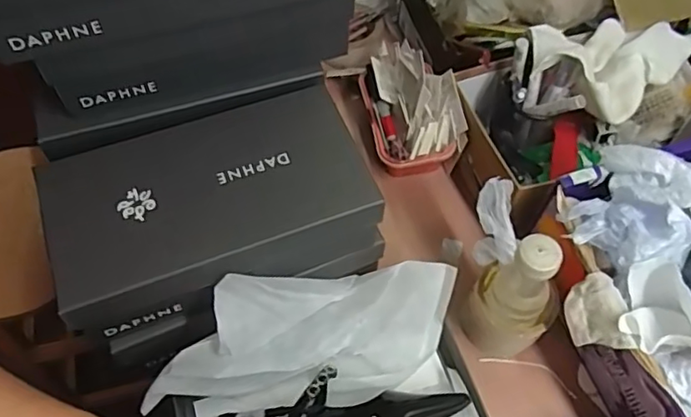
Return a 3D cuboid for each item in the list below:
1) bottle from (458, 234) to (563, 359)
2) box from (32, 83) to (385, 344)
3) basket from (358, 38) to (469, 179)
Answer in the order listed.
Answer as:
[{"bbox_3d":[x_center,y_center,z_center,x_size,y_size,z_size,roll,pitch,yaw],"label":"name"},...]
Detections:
[{"bbox_3d":[0.173,0.095,0.608,0.086,0.181,0.066,35,66,18],"label":"bottle"},{"bbox_3d":[-0.131,-0.002,0.594,0.295,0.093,0.167,-19,62,-11],"label":"box"},{"bbox_3d":[0.084,-0.133,0.780,0.108,0.110,0.169,-11,60,-7],"label":"basket"}]

